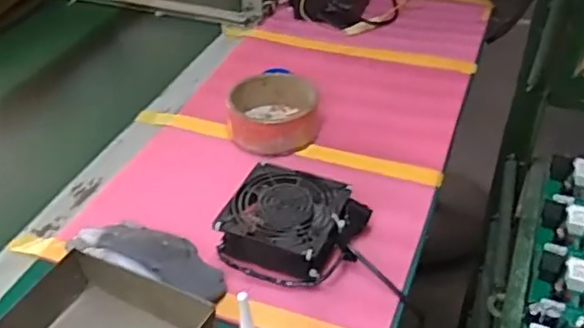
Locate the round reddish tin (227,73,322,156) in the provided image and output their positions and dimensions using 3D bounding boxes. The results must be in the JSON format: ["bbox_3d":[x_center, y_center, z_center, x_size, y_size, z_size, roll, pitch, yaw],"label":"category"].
[{"bbox_3d":[-0.024,-0.071,0.857,0.125,0.047,0.131,-1,38,1],"label":"round reddish tin"}]

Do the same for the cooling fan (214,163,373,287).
[{"bbox_3d":[0.002,0.066,0.686,0.146,0.047,0.134,12,41,17],"label":"cooling fan"}]

